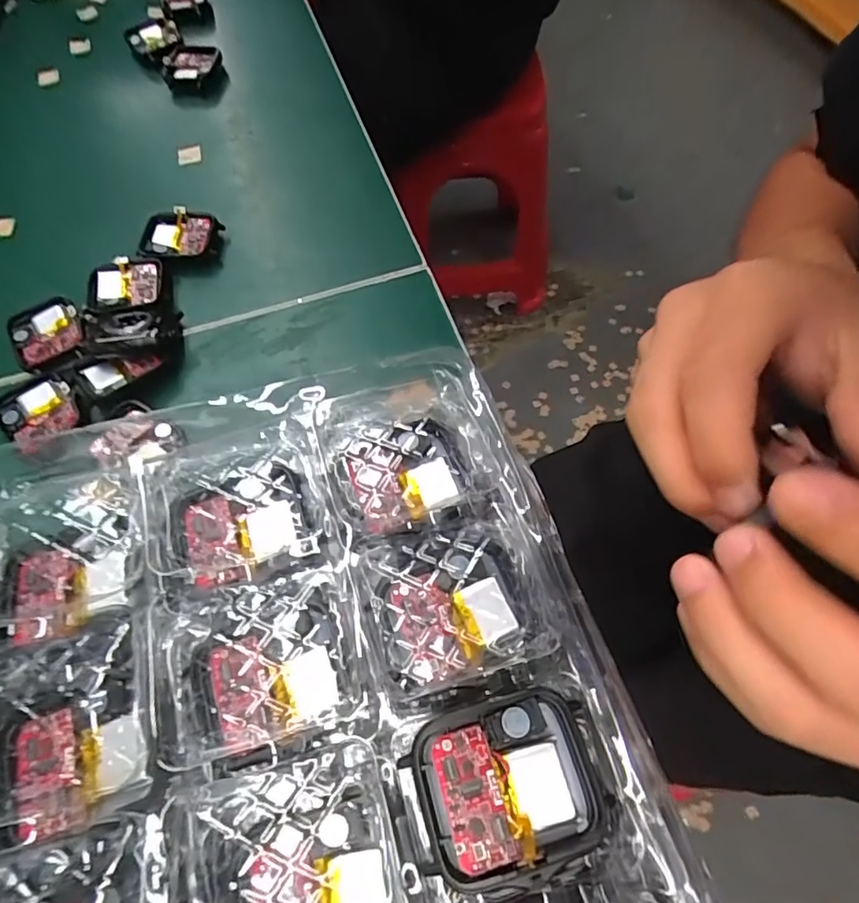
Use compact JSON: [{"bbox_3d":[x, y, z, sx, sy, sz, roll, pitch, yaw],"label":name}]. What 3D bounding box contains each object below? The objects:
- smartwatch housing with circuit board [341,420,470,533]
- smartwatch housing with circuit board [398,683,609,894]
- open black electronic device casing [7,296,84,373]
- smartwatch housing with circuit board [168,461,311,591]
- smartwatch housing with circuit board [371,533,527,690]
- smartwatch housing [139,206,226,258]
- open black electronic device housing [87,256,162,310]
[{"bbox_3d":[-0.008,0.008,0.180,0.037,0.010,0.035,-16,64,-5],"label":"smartwatch housing with circuit board"},{"bbox_3d":[0.019,0.084,0.139,0.046,0.010,0.037,-15,64,-5],"label":"smartwatch housing with circuit board"},{"bbox_3d":[-0.210,-0.065,0.299,0.039,0.007,0.044,-35,67,-14],"label":"open black electronic device casing"},{"bbox_3d":[-0.059,0.024,0.174,0.041,0.011,0.034,-13,64,-4],"label":"smartwatch housing with circuit board"},{"bbox_3d":[0.006,0.048,0.163,0.041,0.008,0.035,-19,64,-7],"label":"smartwatch housing with circuit board"},{"bbox_3d":[-0.151,-0.130,0.329,0.046,0.012,0.035,0,64,2],"label":"smartwatch housing"},{"bbox_3d":[-0.177,-0.097,0.314,0.042,0.007,0.038,-8,64,-1],"label":"open black electronic device housing"}]

